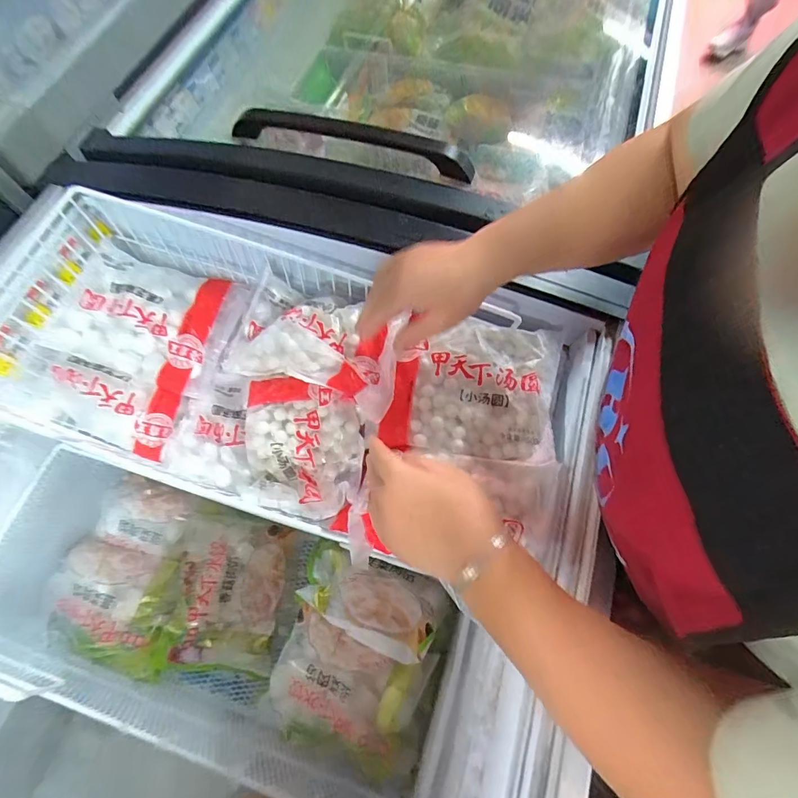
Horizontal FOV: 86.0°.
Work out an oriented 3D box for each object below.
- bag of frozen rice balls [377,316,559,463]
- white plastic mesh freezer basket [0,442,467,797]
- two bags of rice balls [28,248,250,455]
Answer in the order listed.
[{"bbox_3d":[0.081,-0.014,0.471,0.178,0.025,0.157,8,67,5],"label":"bag of frozen rice balls"},{"bbox_3d":[-0.252,0.307,0.589,0.612,0.167,0.235,17,68,8],"label":"white plastic mesh freezer basket"},{"bbox_3d":[-0.339,-0.070,0.564,0.203,0.080,0.256,18,68,9],"label":"two bags of rice balls"}]

